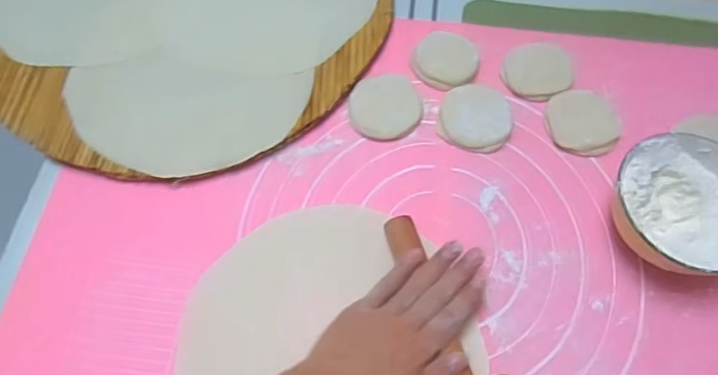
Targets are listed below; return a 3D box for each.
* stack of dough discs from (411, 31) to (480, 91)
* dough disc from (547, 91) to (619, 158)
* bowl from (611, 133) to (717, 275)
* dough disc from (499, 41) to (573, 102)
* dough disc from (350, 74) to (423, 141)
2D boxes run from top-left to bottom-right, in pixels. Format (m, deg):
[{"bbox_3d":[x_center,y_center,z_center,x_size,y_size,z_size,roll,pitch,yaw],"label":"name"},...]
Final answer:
[{"bbox_3d":[0.088,-0.129,0.529,0.064,0.013,0.063,20,67,8],"label":"stack of dough discs"},{"bbox_3d":[0.217,-0.063,0.501,0.068,0.014,0.064,0,65,-1],"label":"dough disc"},{"bbox_3d":[0.262,0.022,0.433,0.112,0.067,0.116,0,65,-1],"label":"bowl"},{"bbox_3d":[0.179,-0.119,0.526,0.070,0.008,0.065,0,65,-1],"label":"dough disc"},{"bbox_3d":[0.027,-0.078,0.507,0.068,0.015,0.065,0,65,-1],"label":"dough disc"}]

